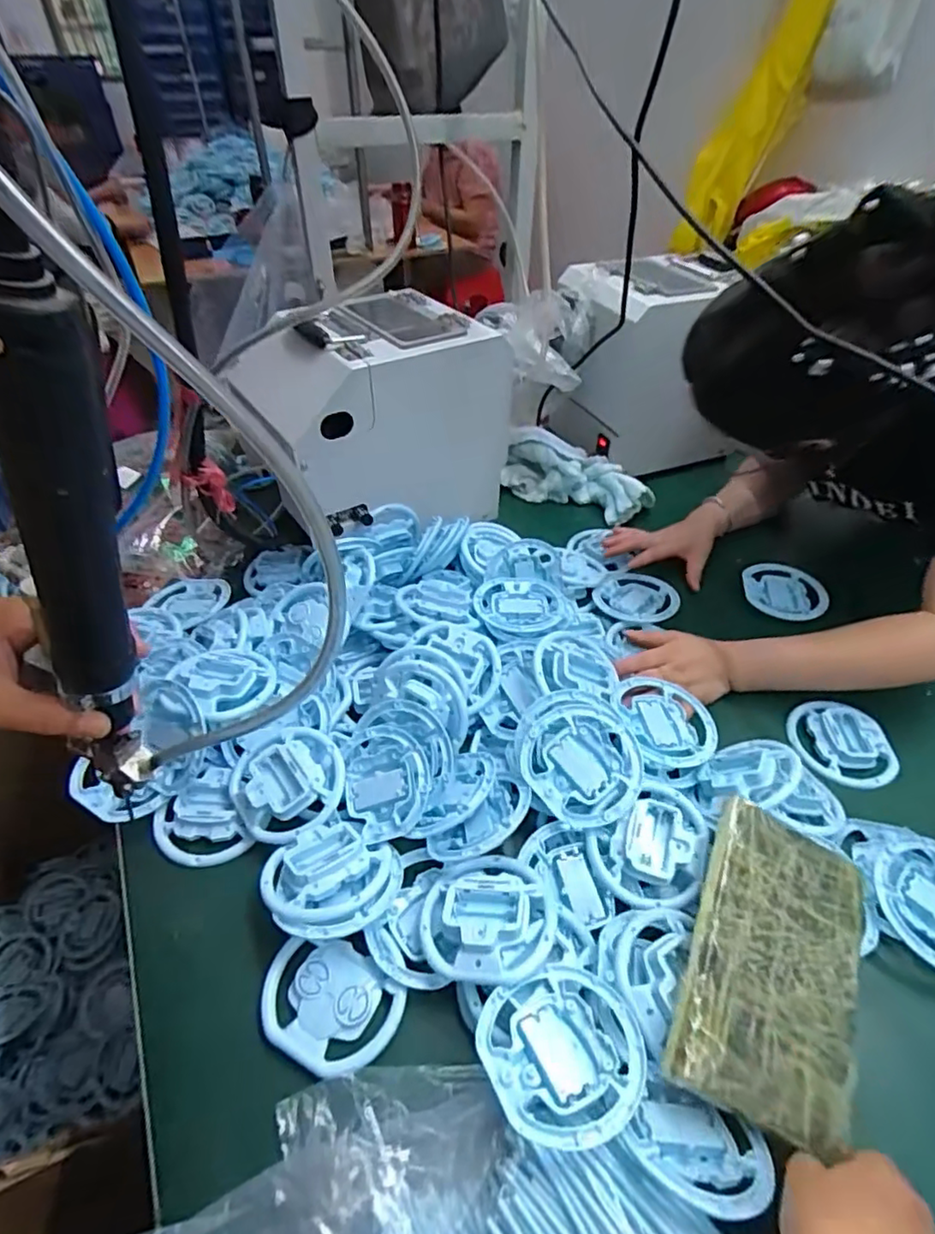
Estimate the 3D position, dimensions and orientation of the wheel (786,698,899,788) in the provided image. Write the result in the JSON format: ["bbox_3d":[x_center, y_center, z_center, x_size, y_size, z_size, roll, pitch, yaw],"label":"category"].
[{"bbox_3d":[0.391,0.129,0.618,0.093,0.031,0.092,0,44,0],"label":"wheel"}]

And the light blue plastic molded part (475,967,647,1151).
[{"bbox_3d":[0.063,0.283,0.385,0.101,0.015,0.101,-6,26,3],"label":"light blue plastic molded part"}]

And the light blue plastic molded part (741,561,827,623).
[{"bbox_3d":[0.410,-0.037,0.775,0.094,0.020,0.098,0,44,0],"label":"light blue plastic molded part"}]

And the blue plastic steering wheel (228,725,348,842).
[{"bbox_3d":[-0.162,0.148,0.540,0.105,0.026,0.105,-1,55,1],"label":"blue plastic steering wheel"}]

